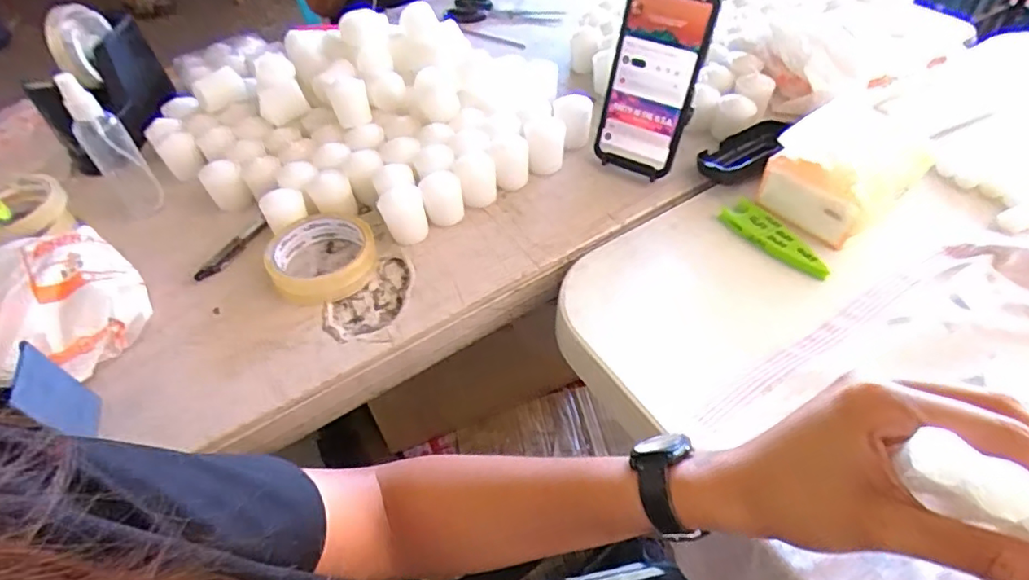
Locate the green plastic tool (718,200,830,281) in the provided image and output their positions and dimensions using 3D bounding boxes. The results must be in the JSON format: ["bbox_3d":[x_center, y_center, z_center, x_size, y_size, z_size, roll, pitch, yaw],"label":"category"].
[{"bbox_3d":[0.225,-0.044,0.496,0.033,0.014,0.102,-22,51,-14],"label":"green plastic tool"}]

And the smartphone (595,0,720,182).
[{"bbox_3d":[0.125,-0.187,0.515,0.075,0.165,0.011,26,38,22],"label":"smartphone"}]

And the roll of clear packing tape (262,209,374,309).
[{"bbox_3d":[-0.169,-0.031,0.502,0.089,0.029,0.087,-17,50,-10],"label":"roll of clear packing tape"}]

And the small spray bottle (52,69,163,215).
[{"bbox_3d":[-0.388,-0.136,0.537,0.033,0.133,0.042,35,60,30],"label":"small spray bottle"}]

